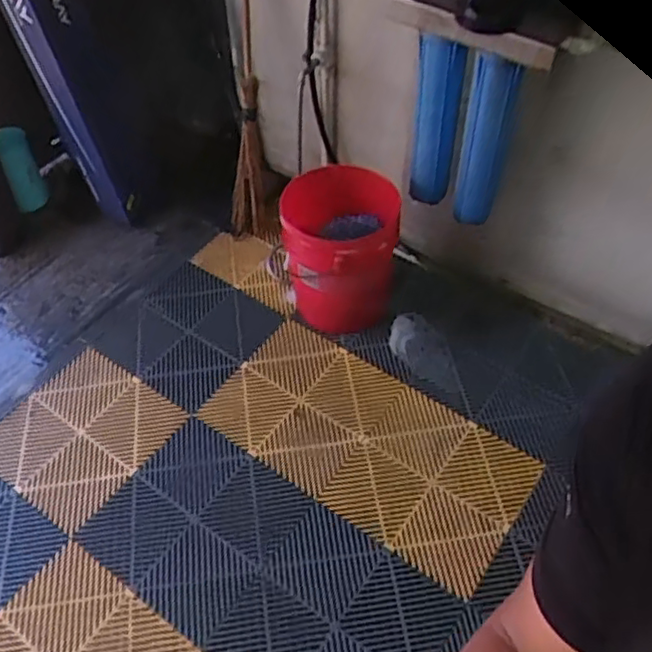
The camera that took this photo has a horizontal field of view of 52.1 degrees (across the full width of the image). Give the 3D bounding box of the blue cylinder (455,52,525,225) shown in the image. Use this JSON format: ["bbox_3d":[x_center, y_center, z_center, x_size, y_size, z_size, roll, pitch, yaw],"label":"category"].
[{"bbox_3d":[0.383,-0.439,1.600,0.099,0.465,0.095,10,52,11],"label":"blue cylinder"}]

